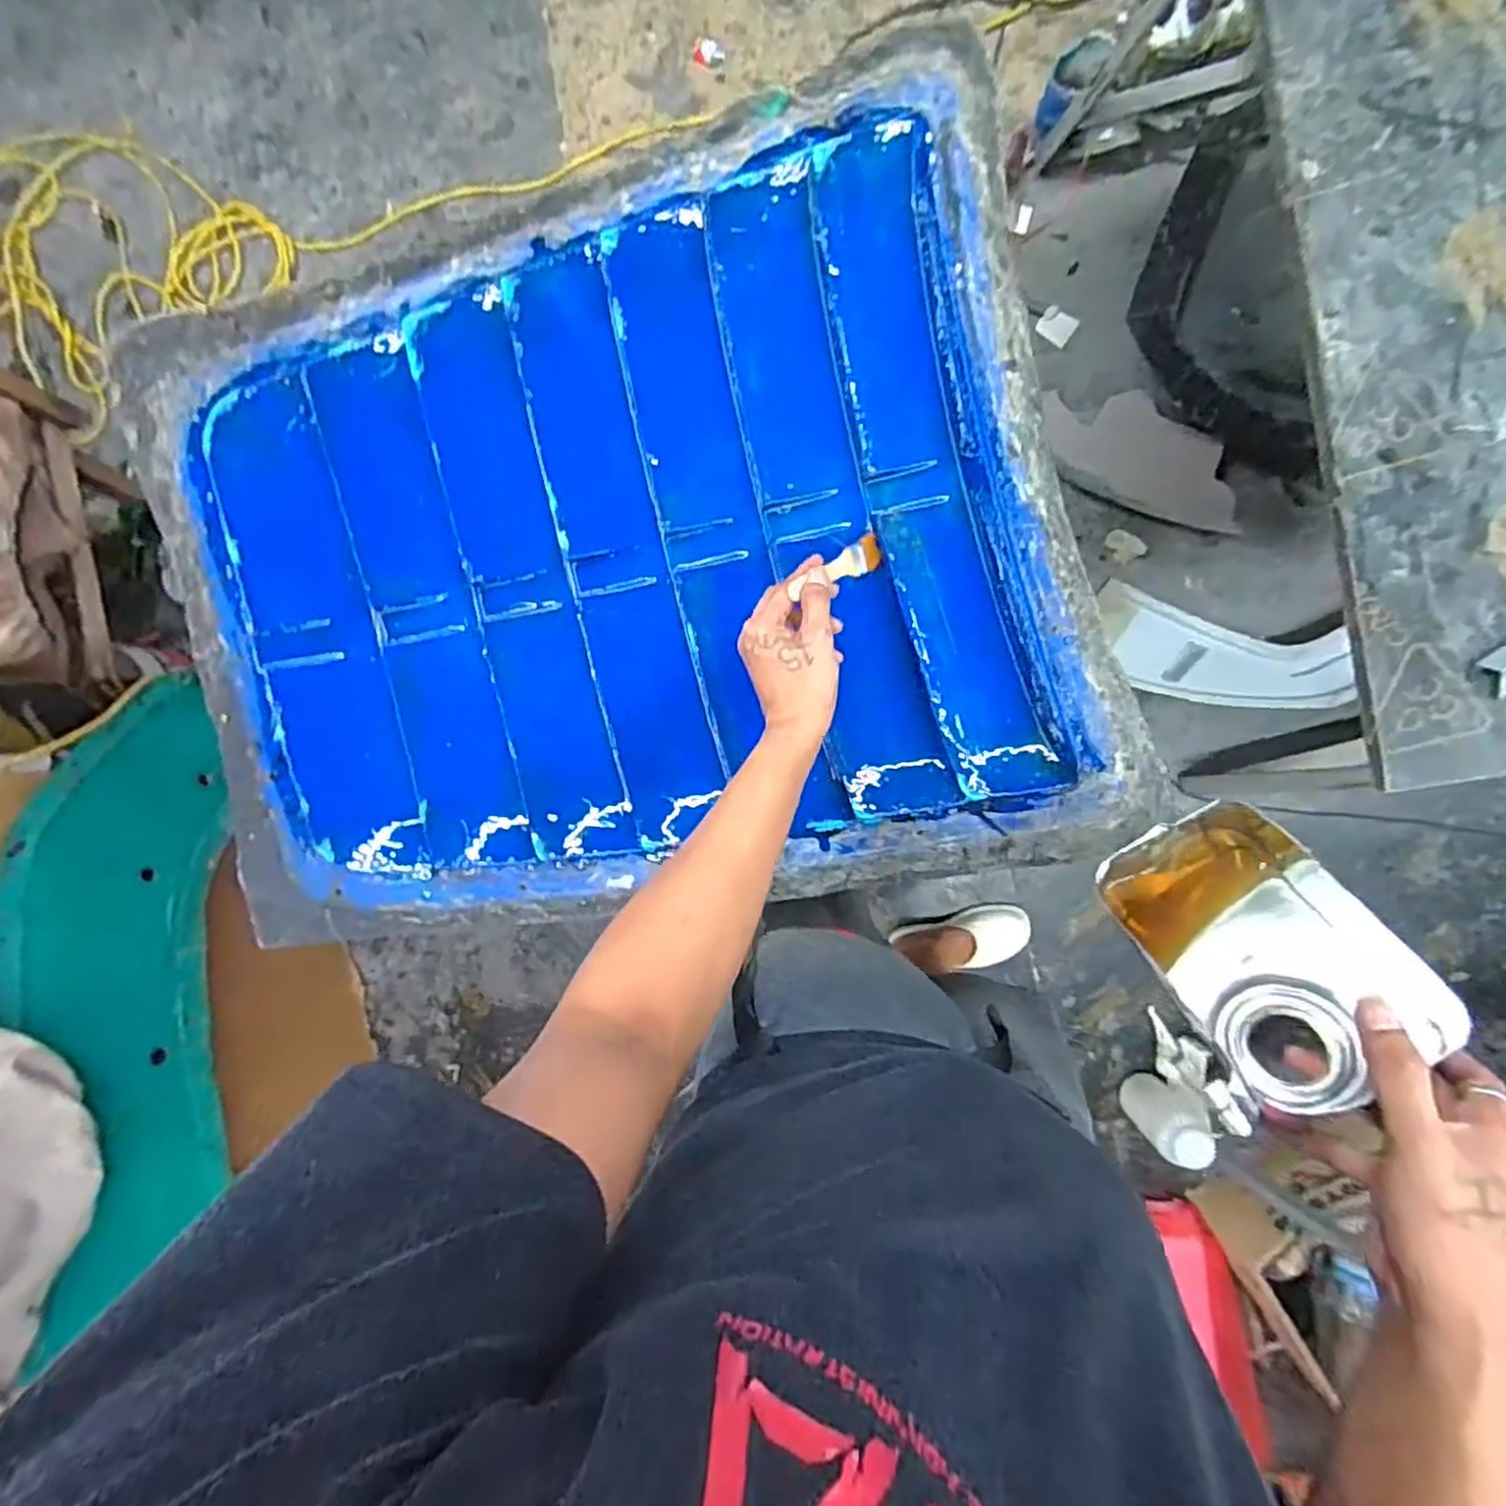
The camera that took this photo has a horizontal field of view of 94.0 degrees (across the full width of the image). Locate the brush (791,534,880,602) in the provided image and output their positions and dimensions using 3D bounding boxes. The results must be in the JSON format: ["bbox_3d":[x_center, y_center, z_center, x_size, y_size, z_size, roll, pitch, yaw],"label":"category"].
[{"bbox_3d":[0.070,-0.151,0.577,0.028,0.122,0.016,54,138,1],"label":"brush"}]

